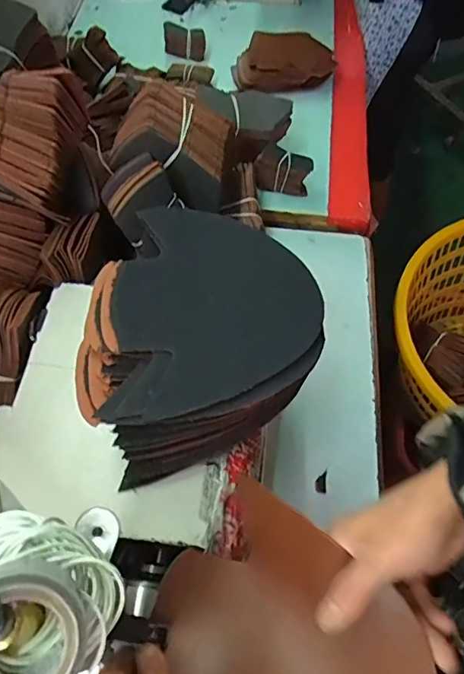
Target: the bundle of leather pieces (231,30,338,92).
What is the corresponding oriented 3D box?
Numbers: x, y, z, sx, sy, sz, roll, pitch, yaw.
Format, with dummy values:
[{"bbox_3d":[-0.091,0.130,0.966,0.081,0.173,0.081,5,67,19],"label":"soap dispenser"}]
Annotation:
[{"bbox_3d":[0.086,-0.449,0.813,0.166,0.049,0.100,7,62,0],"label":"bundle of leather pieces"}]

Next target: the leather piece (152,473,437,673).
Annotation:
[{"bbox_3d":[0.029,0.202,0.315,0.173,0.016,0.149,34,78,27],"label":"leather piece"}]

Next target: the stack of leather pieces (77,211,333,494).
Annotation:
[{"bbox_3d":[-0.037,-0.009,0.435,0.221,0.051,0.212,-30,68,-18],"label":"stack of leather pieces"}]

